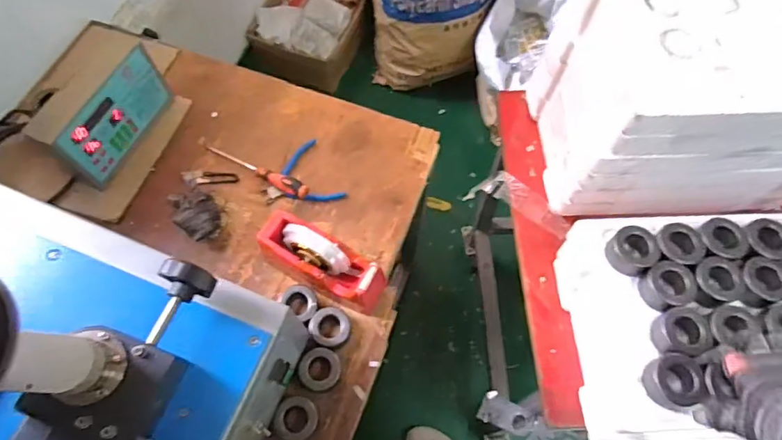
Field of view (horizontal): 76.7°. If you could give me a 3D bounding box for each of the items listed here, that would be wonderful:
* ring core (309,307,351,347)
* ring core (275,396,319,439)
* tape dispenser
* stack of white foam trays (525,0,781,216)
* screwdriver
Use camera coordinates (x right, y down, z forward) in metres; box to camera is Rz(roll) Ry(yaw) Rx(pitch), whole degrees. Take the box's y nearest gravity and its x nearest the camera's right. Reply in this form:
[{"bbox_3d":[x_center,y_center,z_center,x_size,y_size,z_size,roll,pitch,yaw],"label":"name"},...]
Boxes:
[{"bbox_3d":[-0.095,0.169,0.772,0.061,0.038,0.062,1,65,-2],"label":"ring core"},{"bbox_3d":[-0.136,0.288,0.717,0.059,0.024,0.059,-3,66,-3],"label":"ring core"},{"bbox_3d":[-0.109,0.068,0.779,0.205,0.120,0.079,25,67,9],"label":"tape dispenser"},{"bbox_3d":[0.460,-0.190,0.757,0.366,0.274,0.297,-2,66,-3],"label":"stack of white foam trays"},{"bbox_3d":[-0.245,-0.095,0.895,0.224,0.038,0.028,30,68,11],"label":"screwdriver"}]

